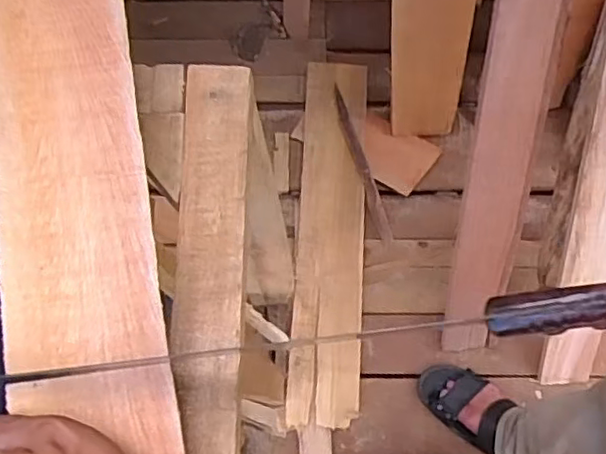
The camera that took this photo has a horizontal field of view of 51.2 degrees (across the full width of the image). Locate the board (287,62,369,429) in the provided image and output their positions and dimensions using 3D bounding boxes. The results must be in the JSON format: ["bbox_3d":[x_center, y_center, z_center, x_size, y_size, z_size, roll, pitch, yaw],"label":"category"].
[{"bbox_3d":[0.055,0.009,1.210,0.127,0.049,0.702,3,74,1],"label":"board"}]

